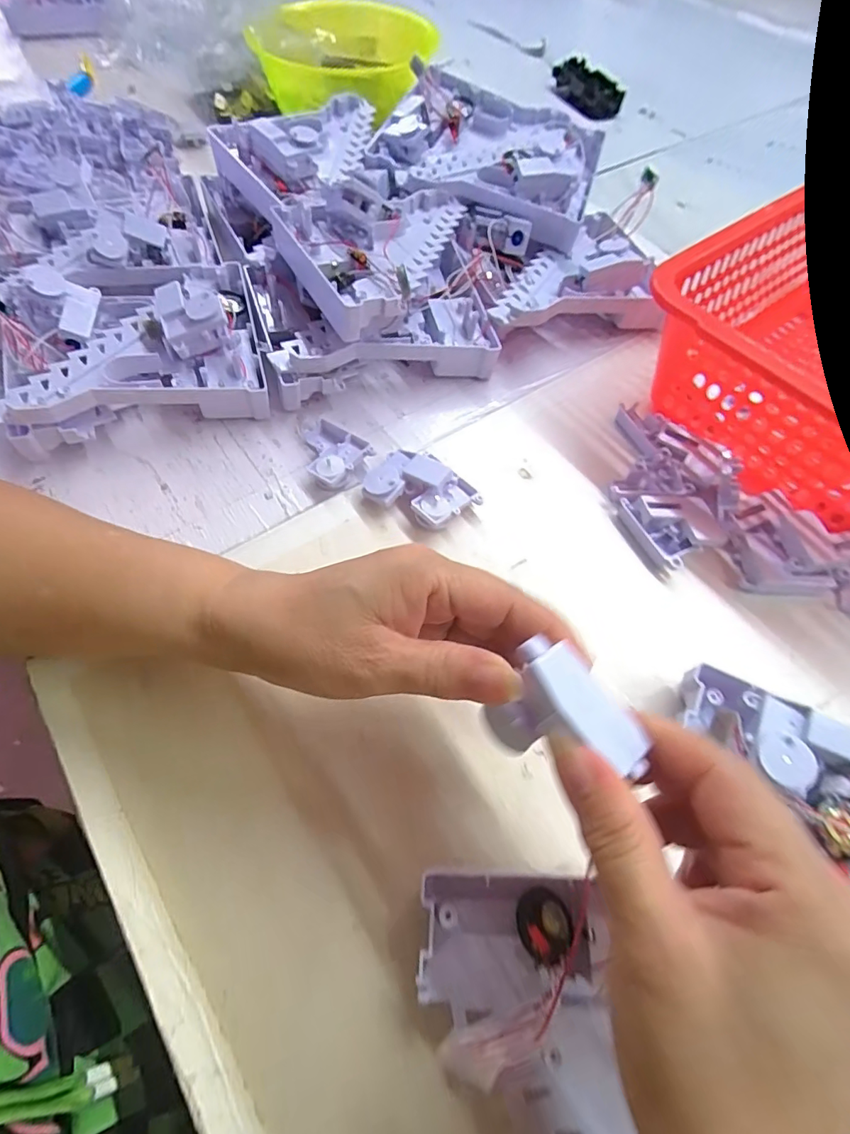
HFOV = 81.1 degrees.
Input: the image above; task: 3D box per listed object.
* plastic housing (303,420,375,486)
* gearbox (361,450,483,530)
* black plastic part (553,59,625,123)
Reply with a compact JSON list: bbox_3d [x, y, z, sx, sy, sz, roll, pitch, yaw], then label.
[{"bbox_3d":[-0.064,-0.077,0.330,0.049,0.013,0.039,41,67,20],"label":"plastic housing"},{"bbox_3d":[-0.003,-0.048,0.312,0.067,0.021,0.043,28,63,13],"label":"gearbox"},{"bbox_3d":[0.201,-0.592,0.616,0.032,0.037,0.090,-34,72,-15],"label":"black plastic part"}]

